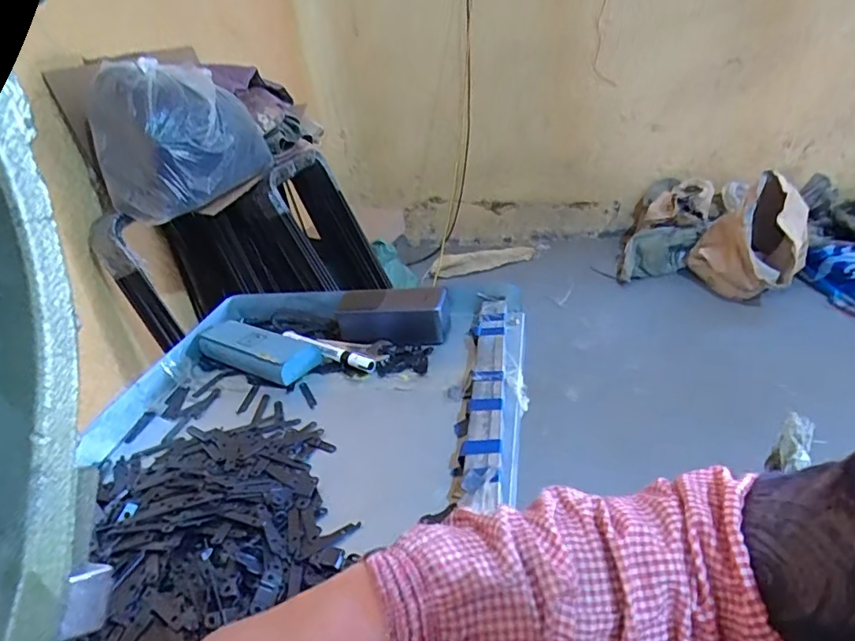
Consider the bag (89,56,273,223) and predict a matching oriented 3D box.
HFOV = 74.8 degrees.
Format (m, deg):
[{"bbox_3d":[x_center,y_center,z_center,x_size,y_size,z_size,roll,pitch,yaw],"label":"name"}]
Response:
[{"bbox_3d":[-0.581,-0.431,1.326,0.378,0.285,0.225,-15,30,-13],"label":"bag"}]

